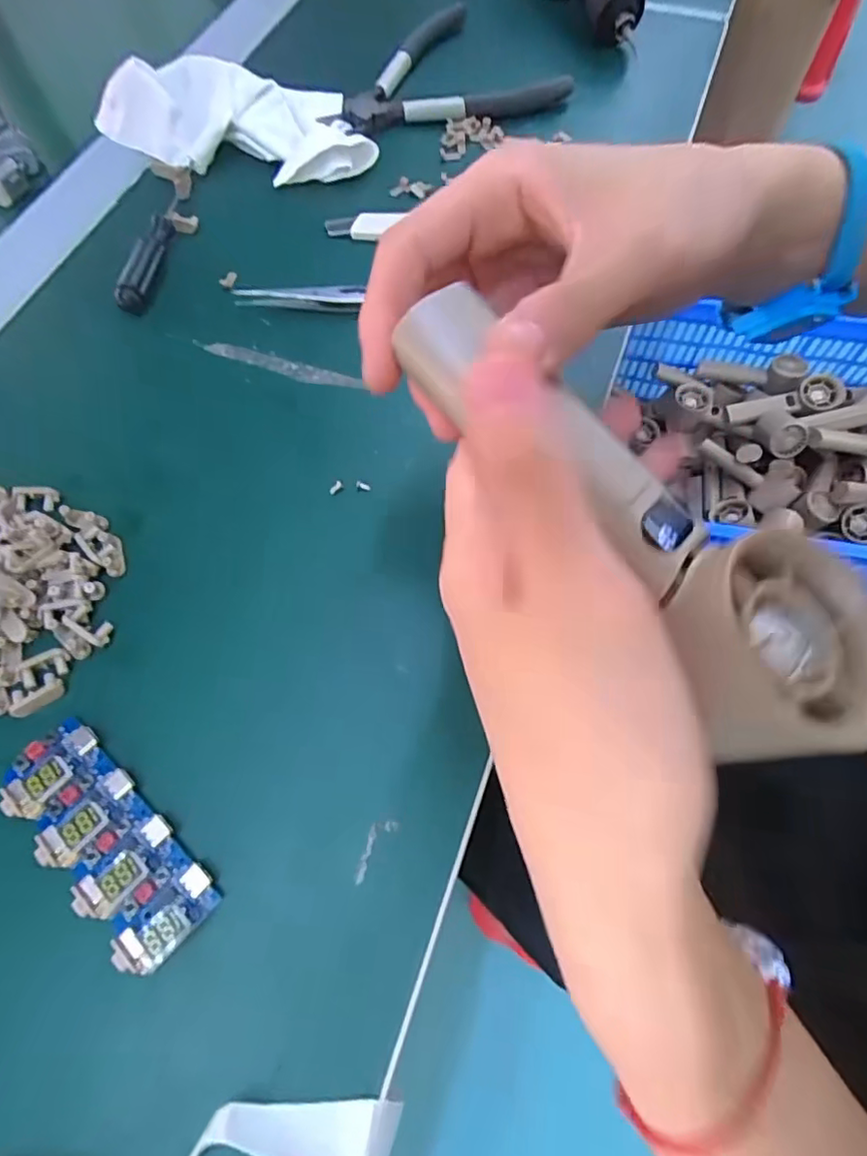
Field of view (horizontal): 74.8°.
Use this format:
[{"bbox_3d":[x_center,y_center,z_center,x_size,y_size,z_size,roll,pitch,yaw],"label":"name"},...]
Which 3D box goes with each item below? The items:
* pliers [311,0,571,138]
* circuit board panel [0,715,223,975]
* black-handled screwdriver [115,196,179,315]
[{"bbox_3d":[0.018,-0.313,0.357,0.120,0.010,0.143,28,69,13],"label":"pliers"},{"bbox_3d":[-0.111,0.087,0.191,0.086,0.019,0.033,39,72,16],"label":"circuit board panel"},{"bbox_3d":[-0.148,-0.176,0.299,0.014,0.015,0.086,5,66,3],"label":"black-handled screwdriver"}]

